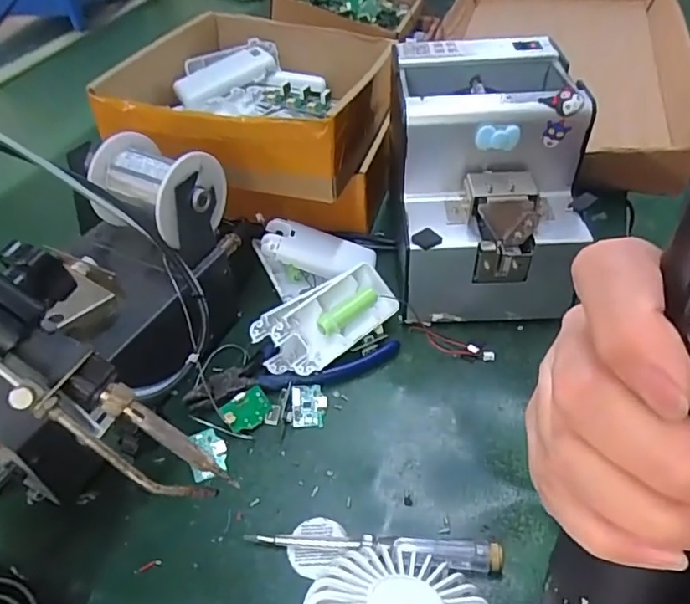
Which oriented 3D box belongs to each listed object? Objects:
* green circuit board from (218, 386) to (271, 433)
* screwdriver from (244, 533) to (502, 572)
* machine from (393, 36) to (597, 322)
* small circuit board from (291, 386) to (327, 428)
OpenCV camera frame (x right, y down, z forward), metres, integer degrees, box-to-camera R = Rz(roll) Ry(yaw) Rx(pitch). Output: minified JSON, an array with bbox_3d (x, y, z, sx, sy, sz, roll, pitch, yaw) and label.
[{"bbox_3d":[-0.065,0.072,0.365,0.032,0.007,0.024,-31,82,-31],"label":"green circuit board"},{"bbox_3d":[0.015,0.134,0.304,0.138,0.011,0.016,3,46,7],"label":"screwdriver"},{"bbox_3d":[0.103,-0.091,0.424,0.128,0.153,0.162,-2,46,1],"label":"machine"},{"bbox_3d":[-0.024,0.070,0.372,0.024,0.008,0.029,-4,46,-1],"label":"small circuit board"}]

